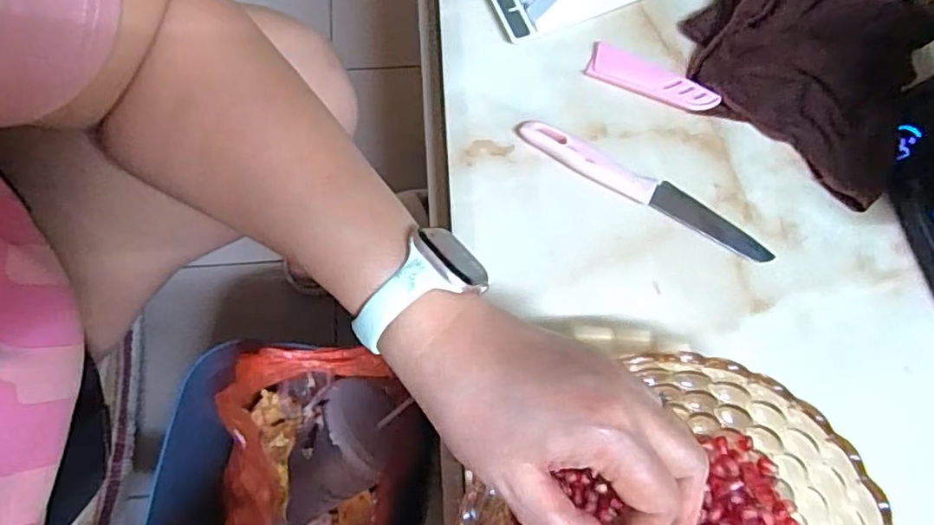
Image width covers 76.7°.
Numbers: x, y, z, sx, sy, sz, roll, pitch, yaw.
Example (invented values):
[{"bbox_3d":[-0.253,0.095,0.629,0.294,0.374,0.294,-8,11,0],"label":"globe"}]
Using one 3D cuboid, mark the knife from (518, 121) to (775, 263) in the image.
[{"bbox_3d":[0.127,-0.053,0.417,0.193,0.011,0.026,28,76,5],"label":"knife"}]

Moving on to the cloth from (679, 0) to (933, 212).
[{"bbox_3d":[0.249,-0.157,0.434,0.170,0.034,0.173,28,76,5],"label":"cloth"}]

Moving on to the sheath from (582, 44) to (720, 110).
[{"bbox_3d":[0.139,-0.137,0.440,0.098,0.007,0.027,22,75,3],"label":"sheath"}]

